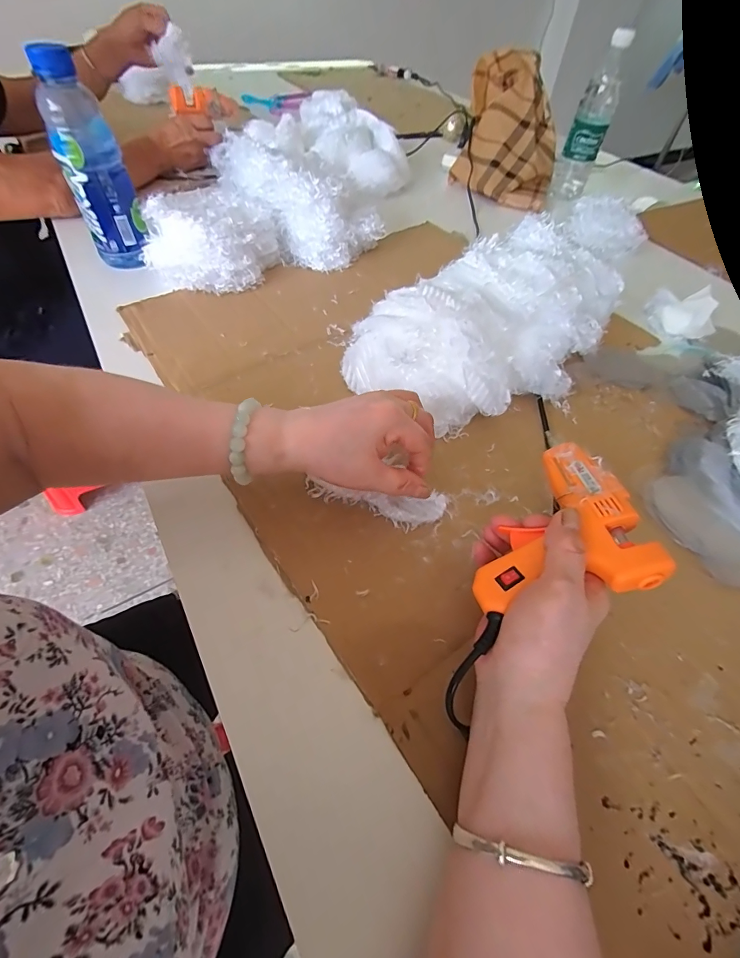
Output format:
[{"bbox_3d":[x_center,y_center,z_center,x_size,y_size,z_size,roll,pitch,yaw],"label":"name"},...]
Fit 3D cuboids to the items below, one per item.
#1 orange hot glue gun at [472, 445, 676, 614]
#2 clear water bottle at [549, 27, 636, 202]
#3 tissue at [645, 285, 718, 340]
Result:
[{"bbox_3d":[0.123,0.032,0.283,0.108,0.029,0.112,-13,49,15],"label":"orange hot glue gun"},{"bbox_3d":[0.400,-0.647,0.736,0.067,0.209,0.069,23,56,12],"label":"clear water bottle"},{"bbox_3d":[0.404,-0.220,0.531,0.073,0.039,0.080,-14,55,-14],"label":"tissue"}]

